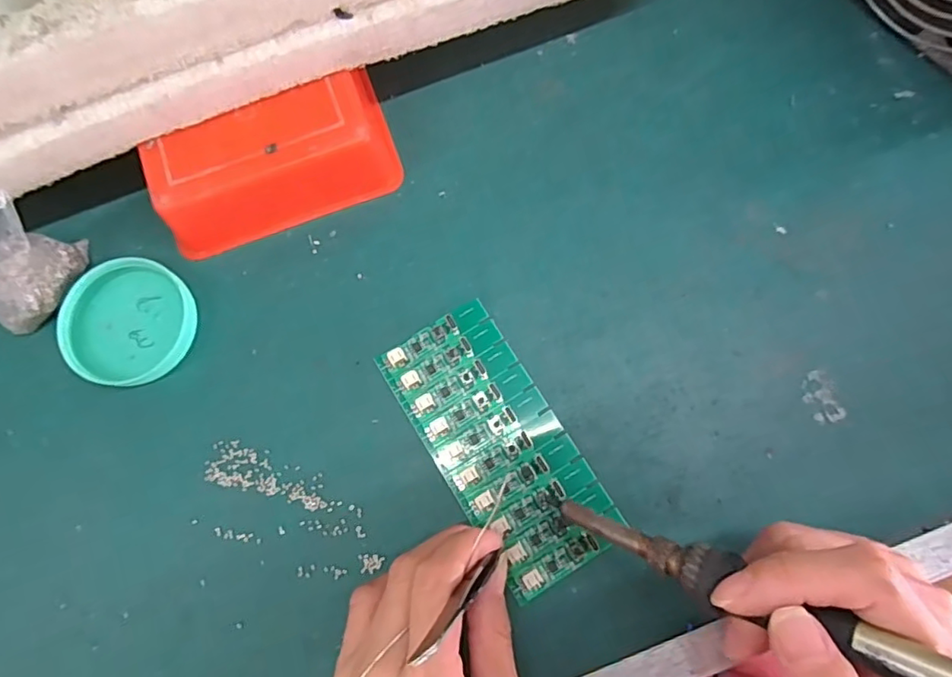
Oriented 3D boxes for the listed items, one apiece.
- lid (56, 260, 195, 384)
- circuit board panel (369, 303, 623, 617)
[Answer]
[{"bbox_3d":[-0.185,-0.010,0.298,0.065,0.009,0.066,0,78,2],"label":"lid"},{"bbox_3d":[0.012,0.052,0.281,0.062,0.006,0.137,-32,79,-5],"label":"circuit board panel"}]

